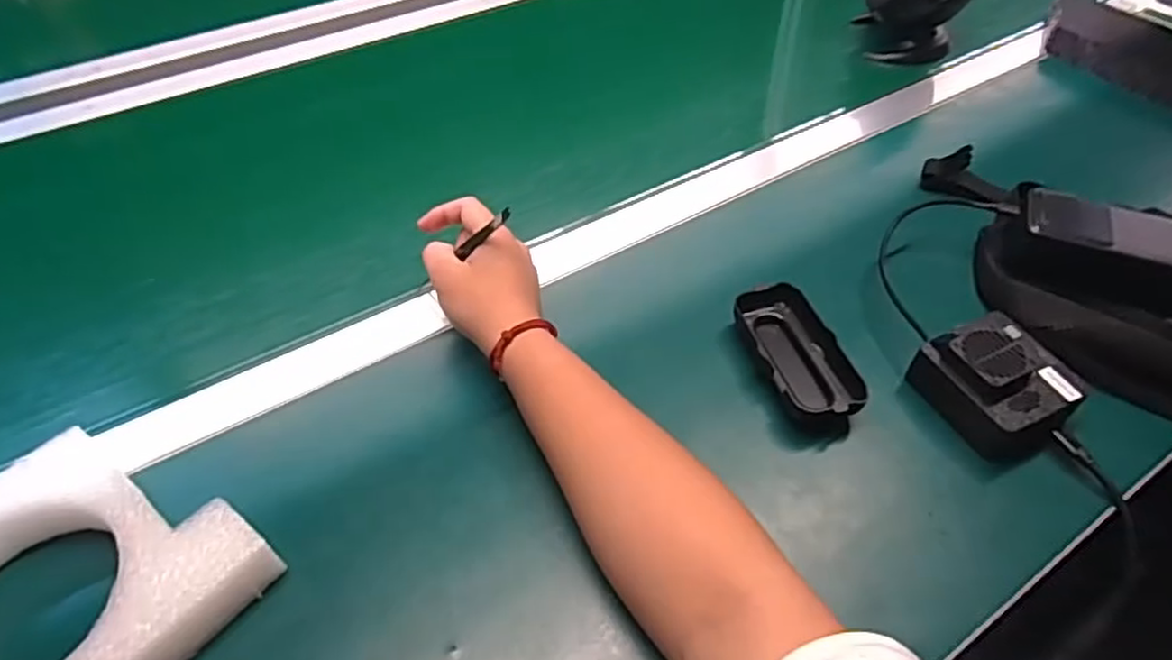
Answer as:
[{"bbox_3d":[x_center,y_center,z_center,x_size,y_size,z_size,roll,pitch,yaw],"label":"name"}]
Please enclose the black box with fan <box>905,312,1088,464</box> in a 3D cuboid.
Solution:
[{"bbox_3d":[0.267,0.032,0.455,0.072,0.049,0.085,-19,52,-16],"label":"black box with fan"}]

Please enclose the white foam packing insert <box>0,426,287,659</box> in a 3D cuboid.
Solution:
[{"bbox_3d":[-0.277,0.137,0.374,0.151,0.049,0.162,32,56,24],"label":"white foam packing insert"}]

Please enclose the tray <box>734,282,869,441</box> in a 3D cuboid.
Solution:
[{"bbox_3d":[0.144,0.020,0.485,0.053,0.031,0.111,-12,50,-11],"label":"tray"}]

